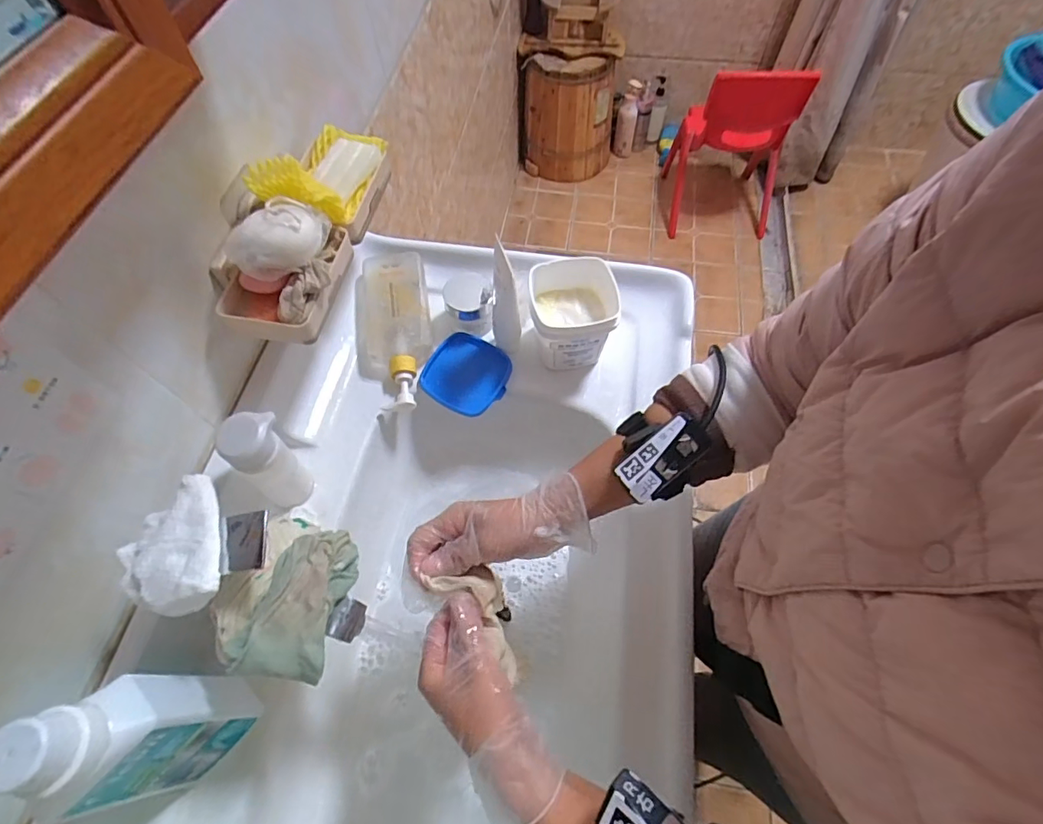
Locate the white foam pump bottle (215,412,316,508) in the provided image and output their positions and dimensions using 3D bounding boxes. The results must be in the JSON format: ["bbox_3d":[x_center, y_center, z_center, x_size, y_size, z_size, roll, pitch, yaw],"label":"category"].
[{"bbox_3d":[-0.235,0.049,0.481,0.041,0.139,0.050,7,62,5],"label":"white foam pump bottle"}]

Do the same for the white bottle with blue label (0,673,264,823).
[{"bbox_3d":[-0.249,0.215,0.338,0.046,0.192,0.080,38,68,19],"label":"white bottle with blue label"}]

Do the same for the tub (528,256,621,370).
[{"bbox_3d":[0.058,-0.107,0.586,0.090,0.093,0.095,-1,61,1],"label":"tub"}]

